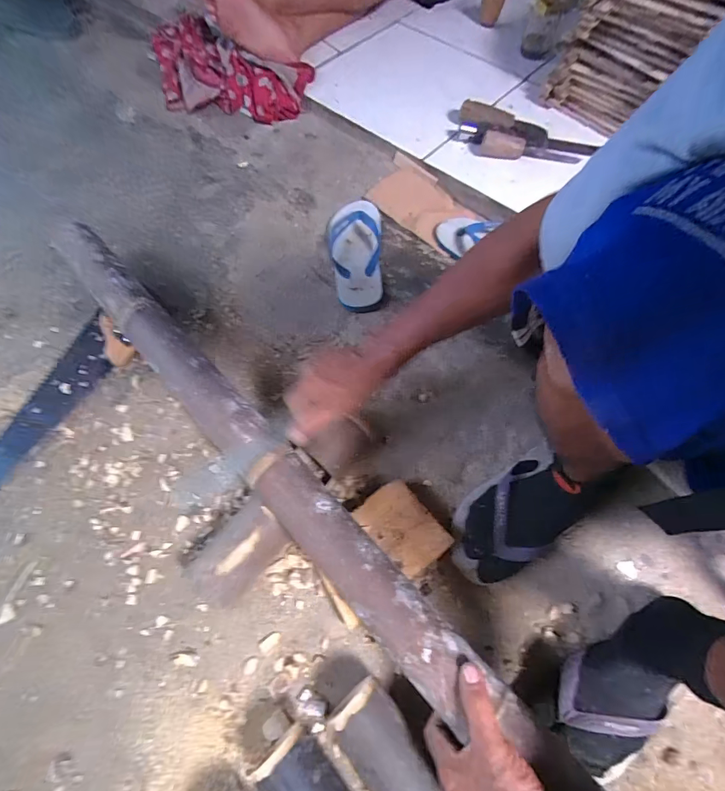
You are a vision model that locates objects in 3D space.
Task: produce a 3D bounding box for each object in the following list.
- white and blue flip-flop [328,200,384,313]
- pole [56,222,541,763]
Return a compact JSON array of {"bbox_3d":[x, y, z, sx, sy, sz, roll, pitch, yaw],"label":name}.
[{"bbox_3d":[-0.014,-0.278,0.773,0.101,0.045,0.256,0,64,-2],"label":"white and blue flip-flop"},{"bbox_3d":[-0.167,0.044,0.542,0.071,0.054,0.901,-41,71,-16],"label":"pole"}]

